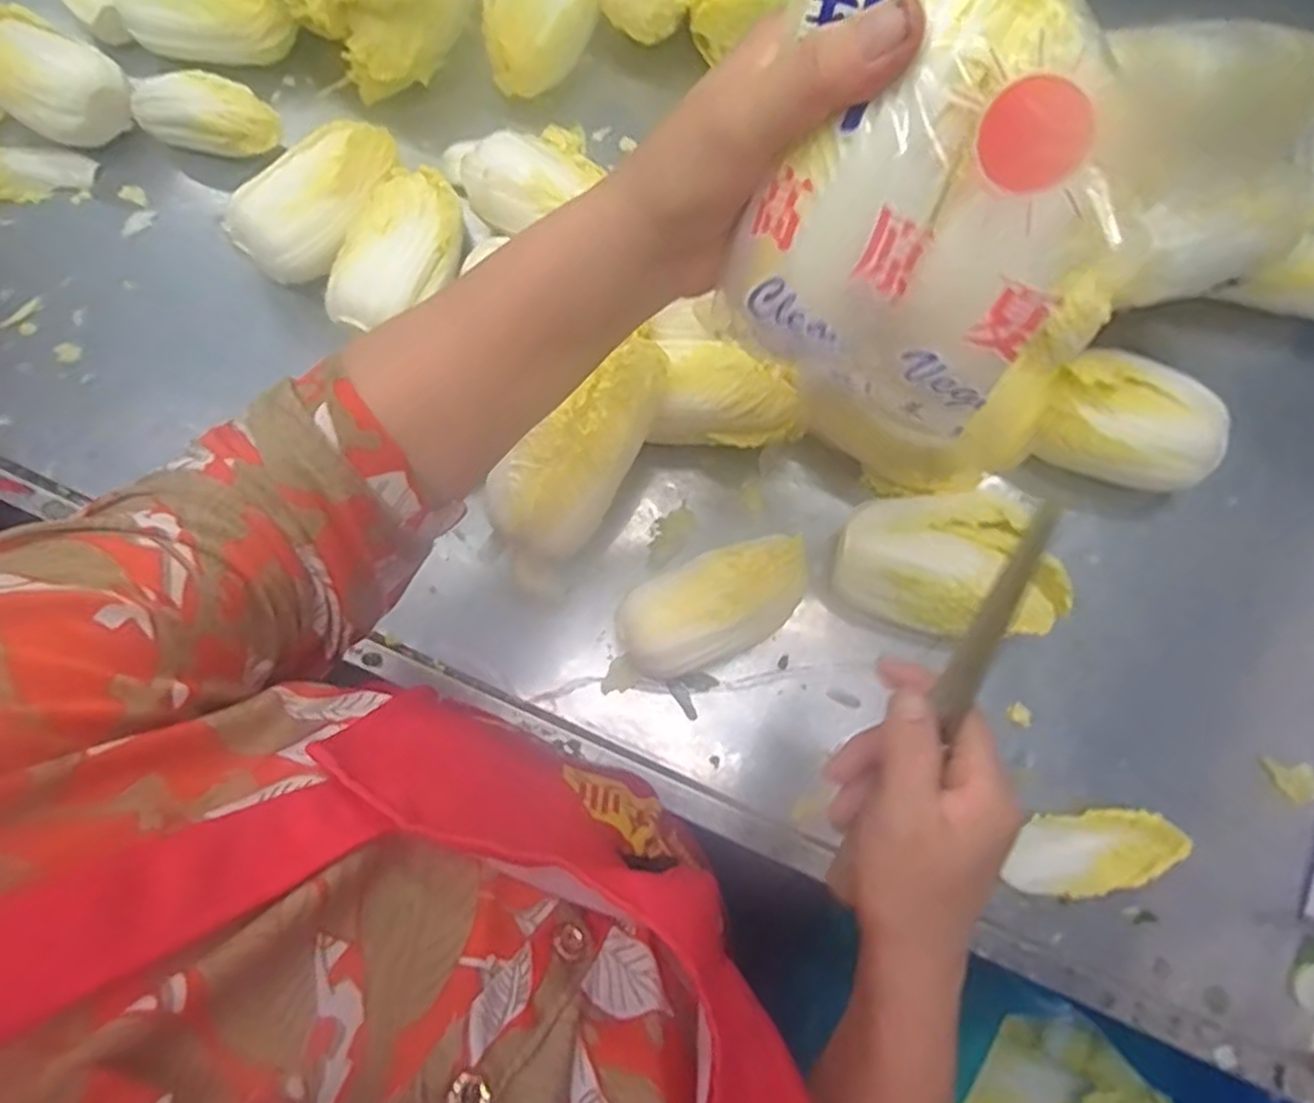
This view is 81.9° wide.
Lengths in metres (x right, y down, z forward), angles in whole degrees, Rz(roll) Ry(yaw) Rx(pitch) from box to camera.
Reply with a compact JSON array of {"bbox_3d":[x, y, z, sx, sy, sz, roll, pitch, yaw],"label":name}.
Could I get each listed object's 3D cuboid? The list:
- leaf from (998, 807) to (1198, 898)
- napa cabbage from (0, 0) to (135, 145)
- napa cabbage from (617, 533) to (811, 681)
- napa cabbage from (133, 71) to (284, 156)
[{"bbox_3d":[0.286,0.197,0.496,0.108,0.023,0.050,-6,78,-1],"label":"leaf"},{"bbox_3d":[-0.485,-0.378,0.606,0.137,0.058,0.085,38,80,8],"label":"napa cabbage"},{"bbox_3d":[0.043,0.036,0.516,0.140,0.063,0.069,-24,78,-5],"label":"napa cabbage"},{"bbox_3d":[-0.356,-0.347,0.607,0.110,0.051,0.044,13,78,3],"label":"napa cabbage"}]

